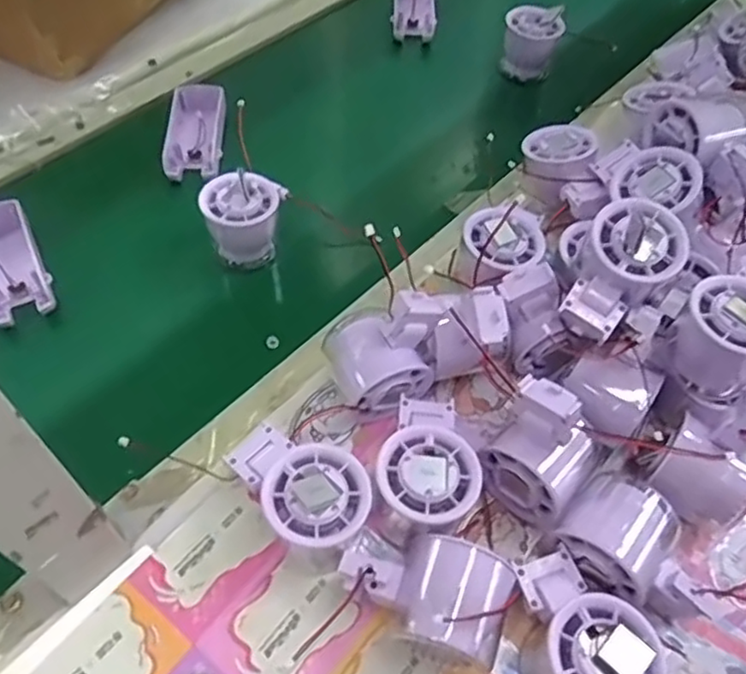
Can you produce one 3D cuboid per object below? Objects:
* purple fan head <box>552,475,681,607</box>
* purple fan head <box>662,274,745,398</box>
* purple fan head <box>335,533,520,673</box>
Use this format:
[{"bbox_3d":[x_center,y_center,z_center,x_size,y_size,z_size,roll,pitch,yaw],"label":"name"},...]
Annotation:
[{"bbox_3d":[0.139,0.118,0.390,0.059,0.051,0.056,-37,65,-26],"label":"purple fan head"},{"bbox_3d":[0.215,-0.004,0.407,0.056,0.044,0.061,36,59,19],"label":"purple fan head"},{"bbox_3d":[0.028,0.140,0.364,0.090,0.058,0.051,15,55,6],"label":"purple fan head"}]

